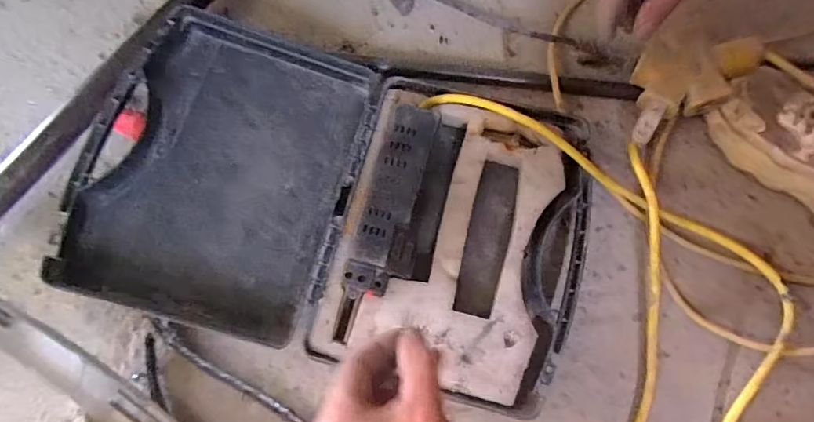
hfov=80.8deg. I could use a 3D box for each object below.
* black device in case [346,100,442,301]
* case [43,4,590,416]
[{"bbox_3d":[-0.010,-0.012,0.453,0.055,0.030,0.185,14,73,3],"label":"black device in case"},{"bbox_3d":[-0.066,-0.020,0.464,0.463,0.074,0.310,14,73,6],"label":"case"}]

